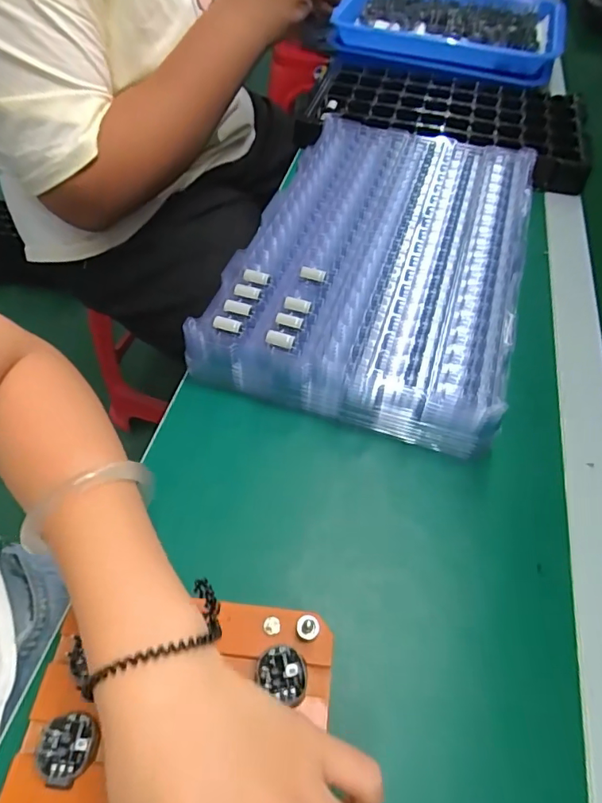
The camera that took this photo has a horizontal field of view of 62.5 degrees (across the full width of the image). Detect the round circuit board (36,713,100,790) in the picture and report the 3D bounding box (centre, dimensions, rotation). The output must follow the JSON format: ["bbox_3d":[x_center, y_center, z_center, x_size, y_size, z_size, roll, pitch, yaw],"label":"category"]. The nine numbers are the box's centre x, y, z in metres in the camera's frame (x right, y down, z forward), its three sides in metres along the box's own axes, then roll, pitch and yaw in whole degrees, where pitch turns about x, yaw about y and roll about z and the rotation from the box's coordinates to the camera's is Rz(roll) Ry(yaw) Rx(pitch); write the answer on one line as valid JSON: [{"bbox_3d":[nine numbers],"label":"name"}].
[{"bbox_3d":[-0.114,0.168,0.240,0.027,0.004,0.029,1,56,-2],"label":"round circuit board"}]

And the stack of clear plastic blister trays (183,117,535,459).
[{"bbox_3d":[0.080,-0.140,0.464,0.235,0.045,0.373,18,57,9],"label":"stack of clear plastic blister trays"}]

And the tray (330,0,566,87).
[{"bbox_3d":[0.220,-0.576,0.765,0.339,0.045,0.284,14,55,7],"label":"tray"}]

